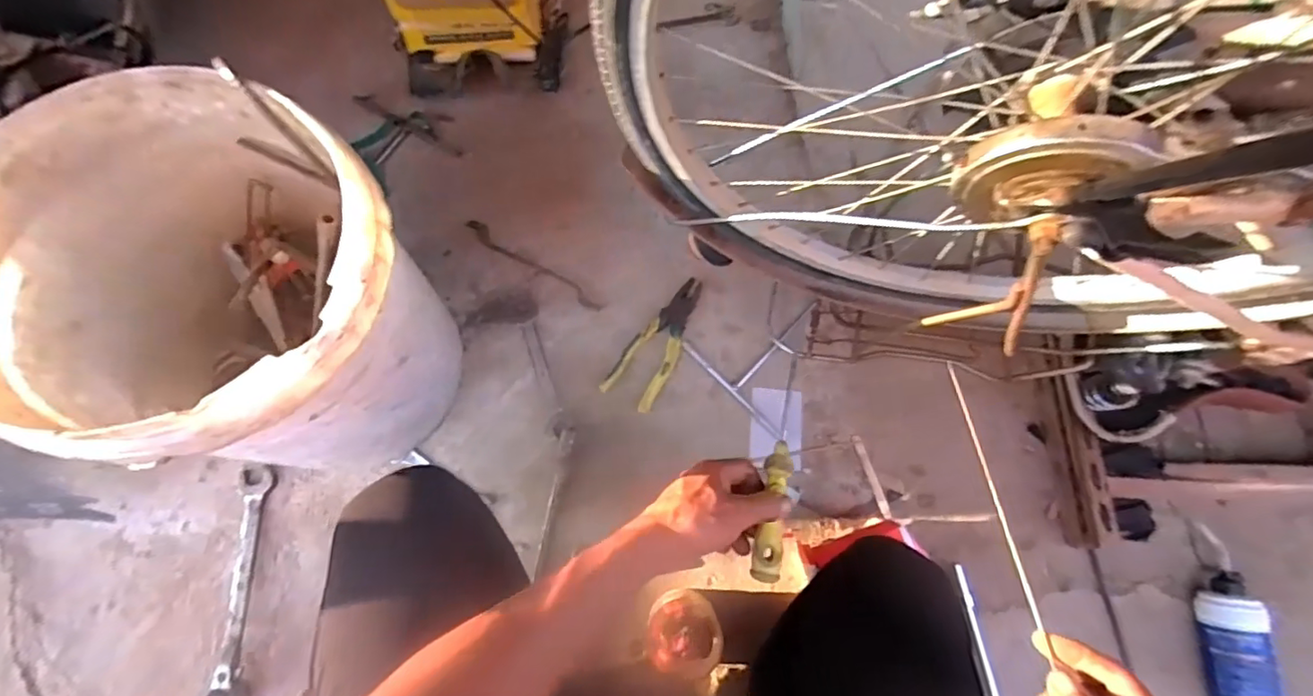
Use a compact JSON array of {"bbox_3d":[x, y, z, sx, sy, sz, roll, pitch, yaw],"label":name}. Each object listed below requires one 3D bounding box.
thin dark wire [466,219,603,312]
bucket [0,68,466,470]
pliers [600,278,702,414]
[{"bbox_3d":[-0.171,-0.114,0.793,0.235,0.010,0.022,33,73,11],"label":"thin dark wire"},{"bbox_3d":[-0.379,-0.027,0.555,0.315,0.321,0.283,16,70,6],"label":"bucket"},{"bbox_3d":[0.008,-0.009,0.757,0.068,0.021,0.187,31,73,11],"label":"pliers"}]

